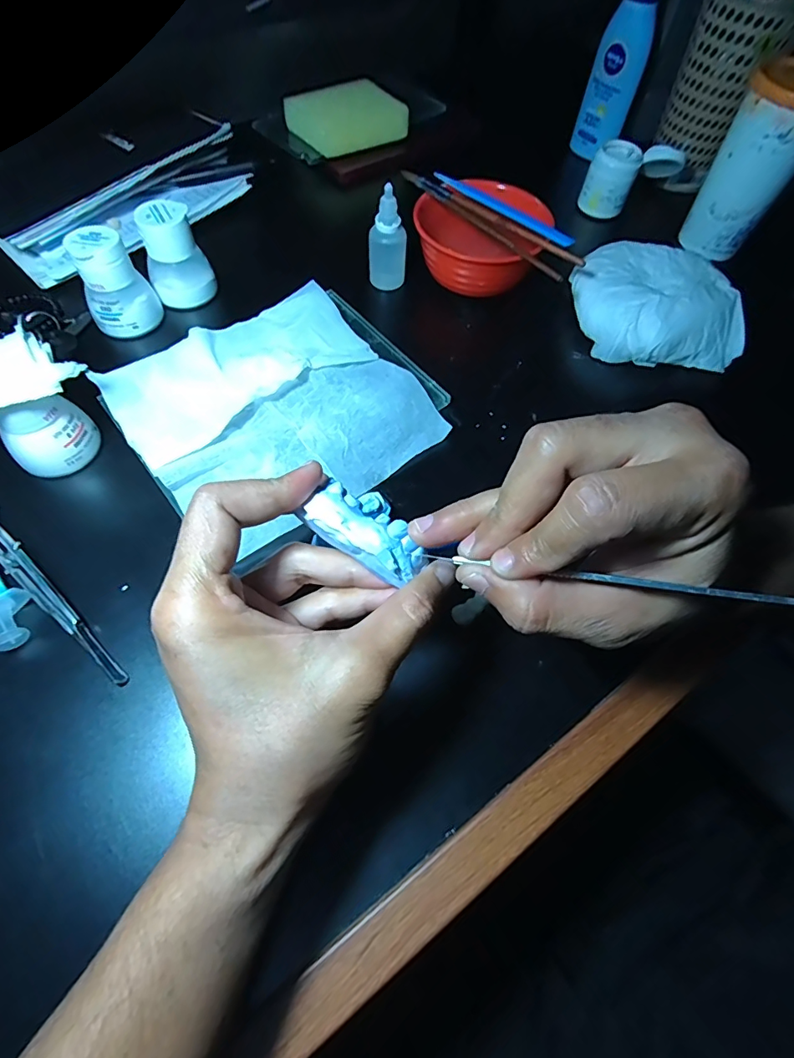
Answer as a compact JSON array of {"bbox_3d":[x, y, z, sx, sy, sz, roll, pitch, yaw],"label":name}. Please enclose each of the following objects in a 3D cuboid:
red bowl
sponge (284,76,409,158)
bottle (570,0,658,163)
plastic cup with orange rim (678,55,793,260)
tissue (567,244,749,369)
[{"bbox_3d":[0.066,-0.242,0.402,0.109,0.055,0.089,25,64,5],"label":"red bowl"},{"bbox_3d":[-0.051,-0.424,0.496,0.121,0.043,0.061,-10,66,-12],"label":"sponge"},{"bbox_3d":[0.221,-0.458,0.479,0.049,0.140,0.028,17,62,5],"label":"bottle"},{"bbox_3d":[0.311,-0.314,0.414,0.066,0.122,0.066,2,62,-3],"label":"plastic cup with orange rim"},{"bbox_3d":[0.208,-0.187,0.390,0.117,0.038,0.117,-3,62,-5],"label":"tissue"}]

